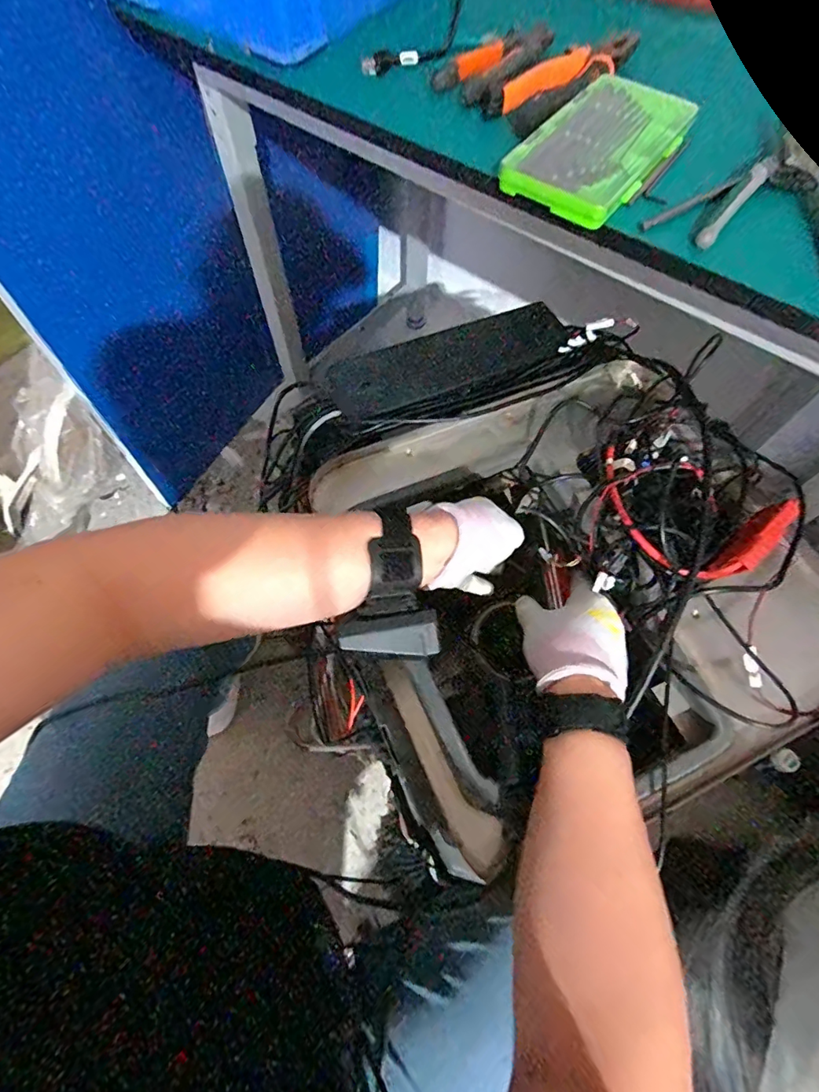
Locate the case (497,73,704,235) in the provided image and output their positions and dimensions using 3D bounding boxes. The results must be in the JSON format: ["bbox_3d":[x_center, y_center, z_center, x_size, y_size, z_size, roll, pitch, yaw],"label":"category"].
[{"bbox_3d":[0.165,-0.344,0.432,0.100,0.026,0.179,35,68,15],"label":"case"}]

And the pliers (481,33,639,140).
[{"bbox_3d":[0.150,-0.449,0.478,0.070,0.031,0.181,38,69,16],"label":"pliers"}]

